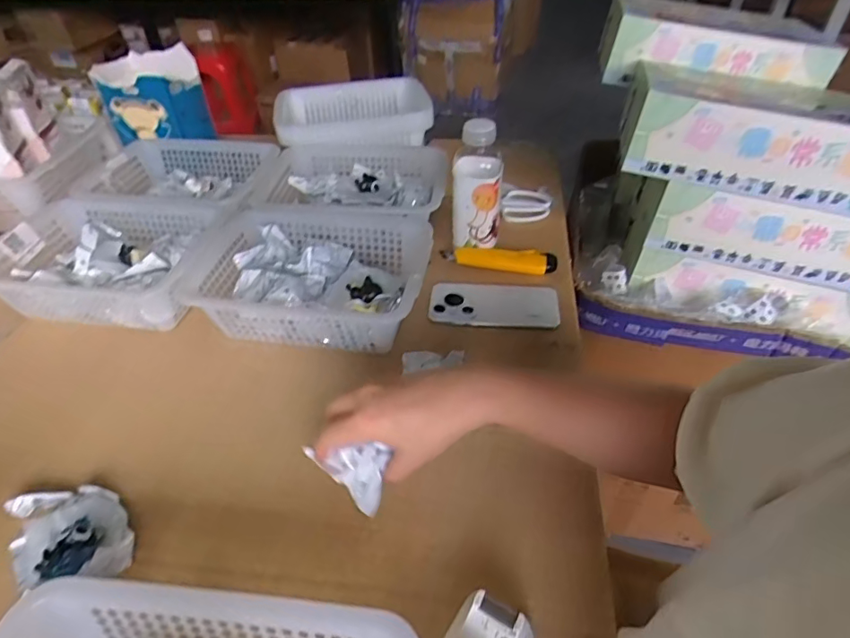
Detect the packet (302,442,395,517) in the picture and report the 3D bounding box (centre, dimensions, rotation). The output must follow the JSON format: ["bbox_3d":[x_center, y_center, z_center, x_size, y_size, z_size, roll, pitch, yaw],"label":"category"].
[{"bbox_3d":[-0.061,0.124,0.443,0.080,0.020,0.049,37,94,13],"label":"packet"}]

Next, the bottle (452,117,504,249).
[{"bbox_3d":[0.070,-0.170,0.675,0.065,0.177,0.055,0,43,3],"label":"bottle"}]

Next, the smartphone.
[{"bbox_3d":[0.086,-0.022,0.637,0.156,0.015,0.078,4,43,6],"label":"smartphone"}]

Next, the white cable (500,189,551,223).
[{"bbox_3d":[0.161,-0.182,0.810,0.073,0.019,0.074,7,43,10],"label":"white cable"}]

